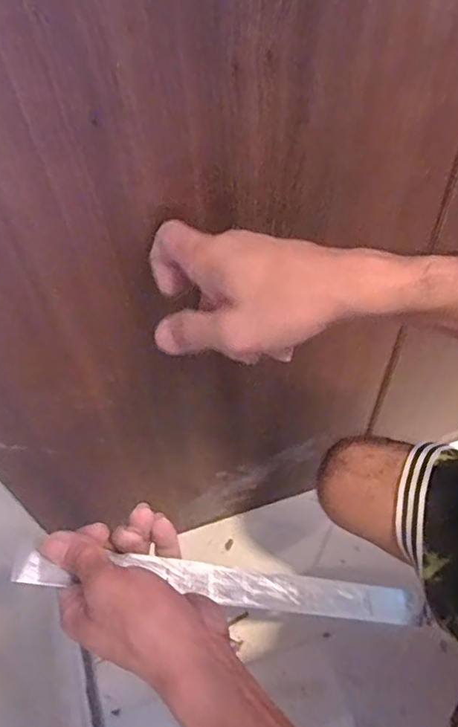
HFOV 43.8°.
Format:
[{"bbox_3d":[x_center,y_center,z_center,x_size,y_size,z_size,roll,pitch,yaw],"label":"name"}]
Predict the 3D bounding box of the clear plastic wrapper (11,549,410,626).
[{"bbox_3d":[0.008,0.169,0.430,0.317,0.009,0.029,14,53,-18],"label":"clear plastic wrapper"}]

